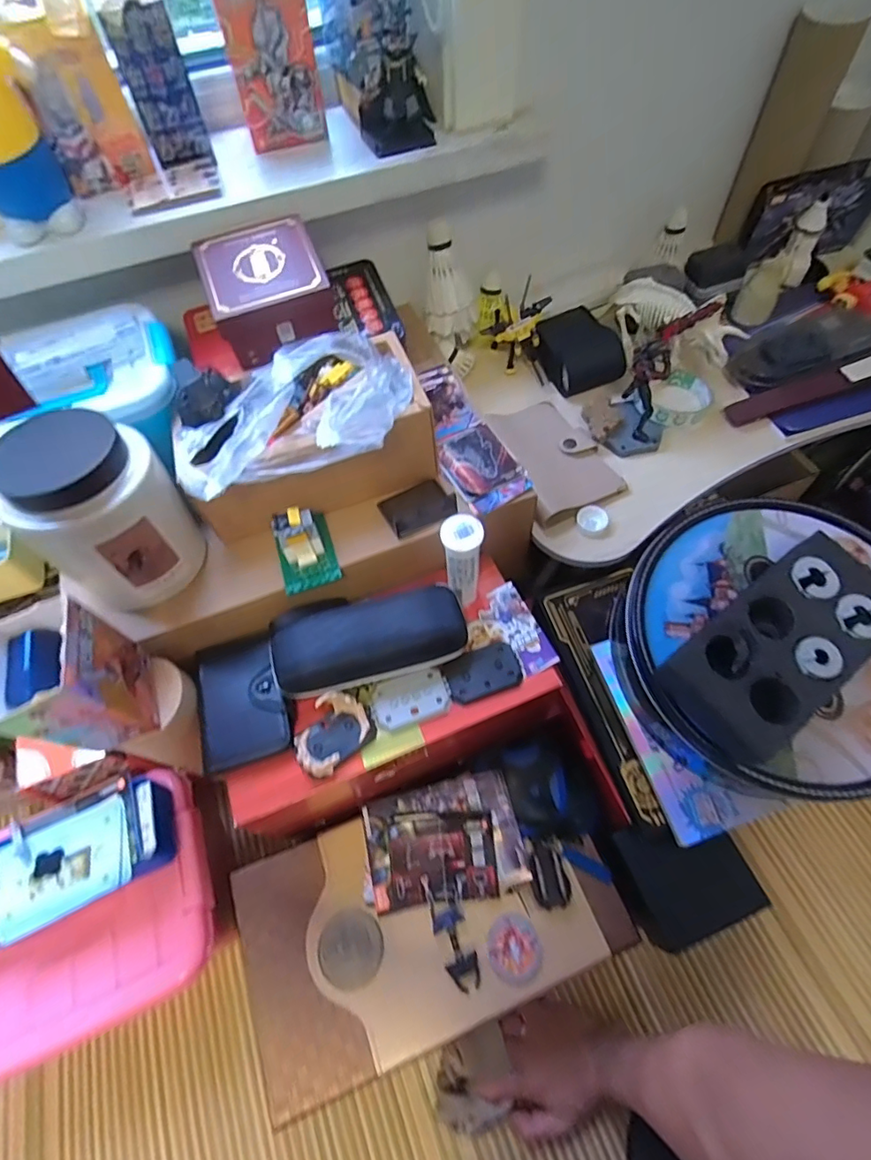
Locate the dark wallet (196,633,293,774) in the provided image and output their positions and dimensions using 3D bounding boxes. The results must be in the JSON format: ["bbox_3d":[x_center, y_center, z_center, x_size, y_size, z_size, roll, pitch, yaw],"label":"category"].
[{"bbox_3d":[-0.168,0.100,0.444,0.067,0.017,0.113,-19,62,-8],"label":"dark wallet"}]

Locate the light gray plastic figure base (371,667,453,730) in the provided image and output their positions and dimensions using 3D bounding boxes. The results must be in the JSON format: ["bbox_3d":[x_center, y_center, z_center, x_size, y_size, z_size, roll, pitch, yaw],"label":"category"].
[{"bbox_3d":[-0.021,0.101,0.439,0.067,0.004,0.040,-17,62,-7],"label":"light gray plastic figure base"}]

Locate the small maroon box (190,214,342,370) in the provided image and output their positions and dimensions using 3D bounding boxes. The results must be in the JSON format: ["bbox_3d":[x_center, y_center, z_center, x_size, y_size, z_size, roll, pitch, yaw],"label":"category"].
[{"bbox_3d":[-0.151,-0.261,0.465,0.106,0.070,0.096,-20,62,-8],"label":"small maroon box"}]

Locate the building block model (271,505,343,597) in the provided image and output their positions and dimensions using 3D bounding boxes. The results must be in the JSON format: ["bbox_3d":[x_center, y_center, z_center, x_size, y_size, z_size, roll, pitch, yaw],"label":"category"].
[{"bbox_3d":[-0.114,-0.032,0.435,0.047,0.052,0.072,-18,62,-7],"label":"building block model"}]

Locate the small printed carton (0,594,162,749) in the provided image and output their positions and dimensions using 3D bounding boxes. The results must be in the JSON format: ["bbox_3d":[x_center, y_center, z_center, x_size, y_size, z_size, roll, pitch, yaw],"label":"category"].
[{"bbox_3d":[-0.258,0.071,0.367,0.057,0.103,0.082,-18,62,-7],"label":"small printed carton"}]

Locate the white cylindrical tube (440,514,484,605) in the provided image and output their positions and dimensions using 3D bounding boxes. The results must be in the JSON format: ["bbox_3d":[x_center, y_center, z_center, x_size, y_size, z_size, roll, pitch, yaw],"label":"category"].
[{"bbox_3d":[0.023,-0.012,0.442,0.031,0.108,0.030,-1,61,2],"label":"white cylindrical tube"}]

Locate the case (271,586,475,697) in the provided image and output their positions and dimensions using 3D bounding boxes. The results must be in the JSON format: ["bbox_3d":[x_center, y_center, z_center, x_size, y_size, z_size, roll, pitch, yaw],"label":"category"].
[{"bbox_3d":[-0.057,0.051,0.439,0.166,0.050,0.076,-17,62,-7],"label":"case"}]

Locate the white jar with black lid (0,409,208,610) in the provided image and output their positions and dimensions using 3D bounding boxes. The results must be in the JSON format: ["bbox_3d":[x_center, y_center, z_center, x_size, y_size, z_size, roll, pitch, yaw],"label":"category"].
[{"bbox_3d":[-0.257,-0.051,0.401,0.098,0.125,0.102,-1,61,2],"label":"white jar with black lid"}]

